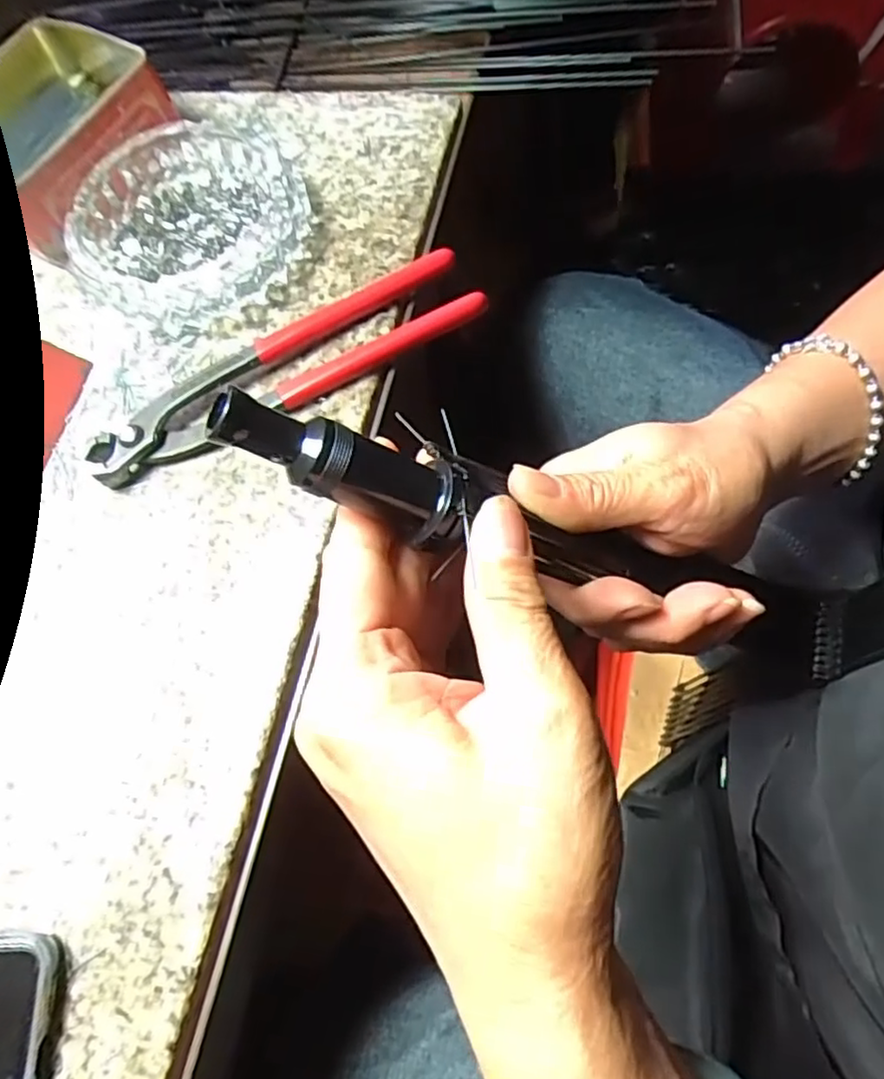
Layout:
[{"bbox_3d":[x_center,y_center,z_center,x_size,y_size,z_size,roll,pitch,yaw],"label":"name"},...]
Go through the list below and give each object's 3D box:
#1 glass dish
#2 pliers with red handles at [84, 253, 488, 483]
[{"bbox_3d":[-0.134,-0.168,0.358,0.122,0.026,0.126,-3,67,7],"label":"glass dish"},{"bbox_3d":[-0.076,-0.084,0.323,0.193,0.023,0.046,-25,66,-3],"label":"pliers with red handles"}]

